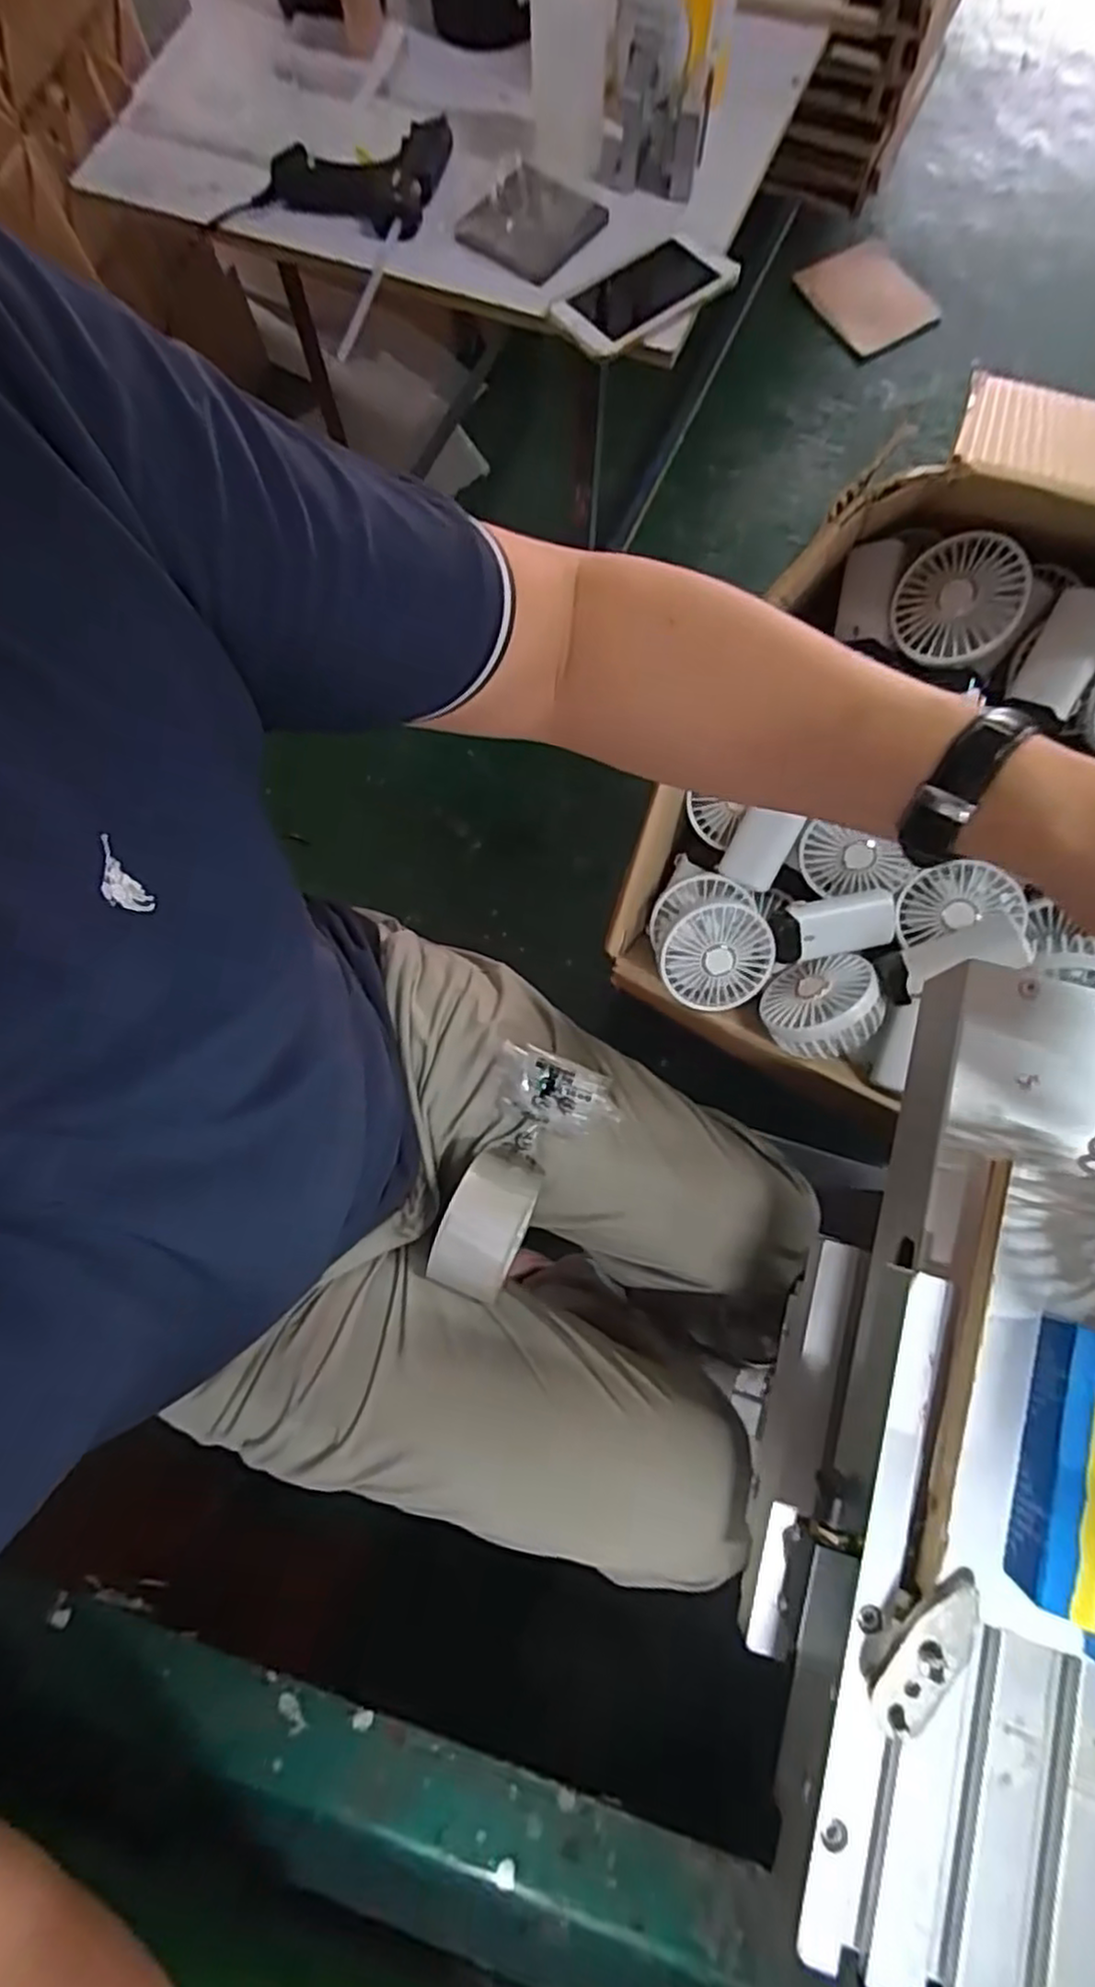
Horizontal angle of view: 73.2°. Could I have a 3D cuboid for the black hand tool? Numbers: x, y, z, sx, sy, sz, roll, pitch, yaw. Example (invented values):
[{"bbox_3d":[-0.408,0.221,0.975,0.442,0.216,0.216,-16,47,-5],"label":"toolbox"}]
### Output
[{"bbox_3d":[-0.190,-0.731,0.655,0.196,0.032,0.126,10,77,4],"label":"black hand tool"}]

